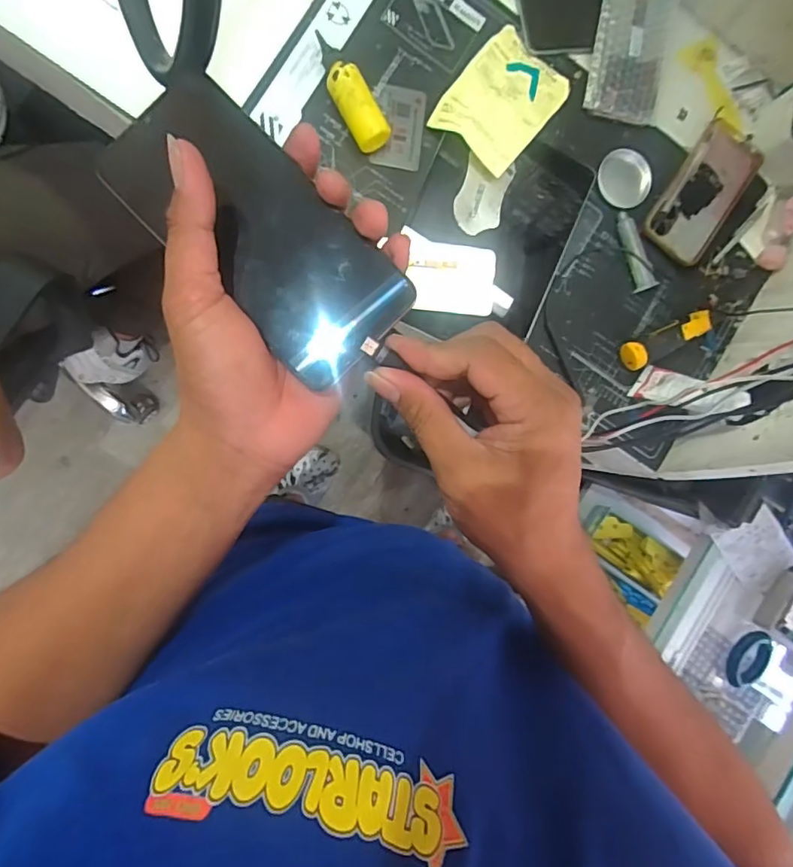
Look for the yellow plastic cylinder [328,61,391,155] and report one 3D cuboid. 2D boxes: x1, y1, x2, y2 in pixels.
[{"bbox_3d":[-0.041,-0.333,0.547,0.034,0.038,0.082,-32,96,-7],"label":"yellow plastic cylinder"}]

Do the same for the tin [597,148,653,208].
[{"bbox_3d":[0.264,-0.295,0.613,0.065,0.009,0.059,16,89,-9],"label":"tin"}]

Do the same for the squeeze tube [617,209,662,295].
[{"bbox_3d":[0.274,-0.209,0.609,0.023,0.020,0.090,-21,94,-8],"label":"squeeze tube"}]

